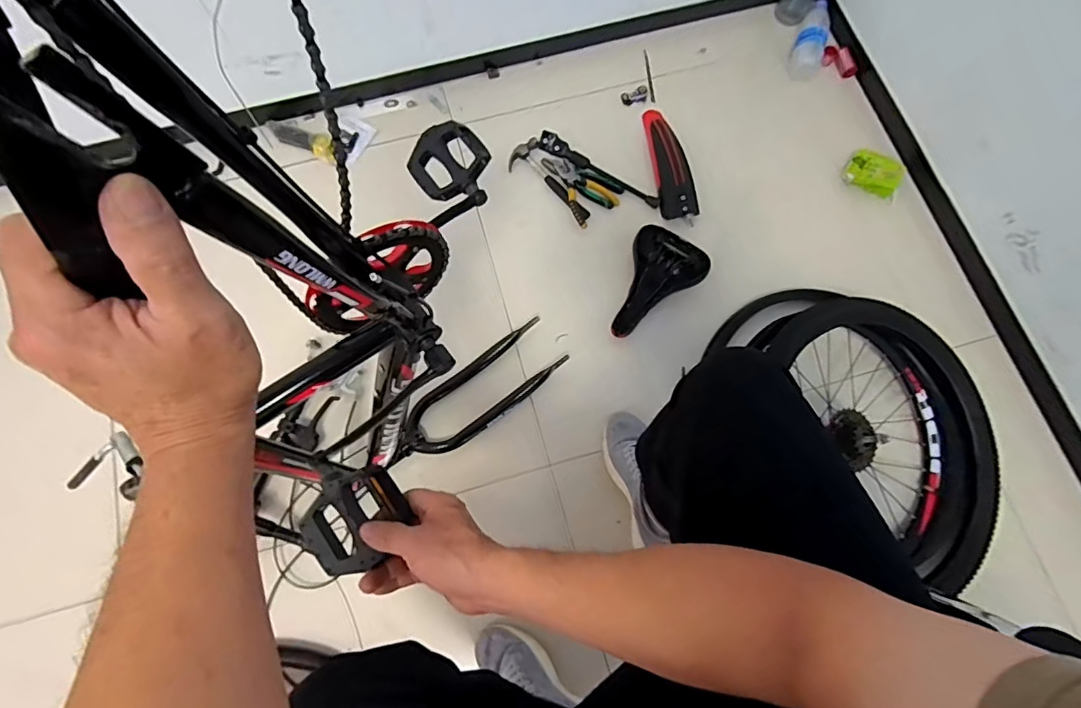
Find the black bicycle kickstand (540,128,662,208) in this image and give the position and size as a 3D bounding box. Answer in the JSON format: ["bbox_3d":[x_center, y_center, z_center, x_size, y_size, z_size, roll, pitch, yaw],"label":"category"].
[{"bbox_3d":[0.132,-0.410,1.139,0.297,0.030,0.048,30,76,8],"label":"black bicycle kickstand"}]

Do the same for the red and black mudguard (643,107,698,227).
[{"bbox_3d":[0.281,-0.417,1.116,0.075,0.041,0.282,-9,74,-3],"label":"red and black mudguard"}]

